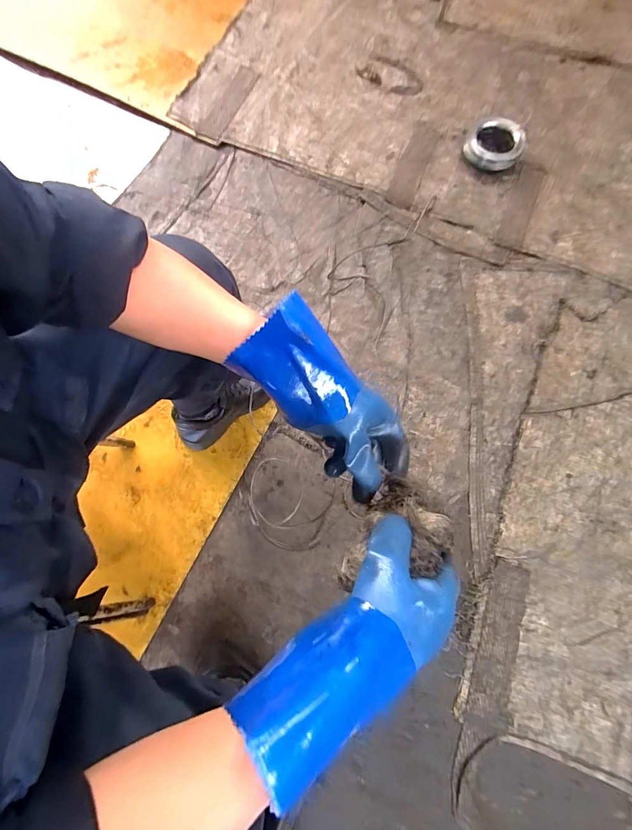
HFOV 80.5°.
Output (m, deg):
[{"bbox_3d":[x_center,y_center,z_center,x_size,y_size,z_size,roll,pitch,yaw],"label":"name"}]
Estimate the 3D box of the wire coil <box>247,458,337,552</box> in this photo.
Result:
[{"bbox_3d":[-0.062,0.188,0.785,0.178,0.024,0.169,0,75,0],"label":"wire coil"}]

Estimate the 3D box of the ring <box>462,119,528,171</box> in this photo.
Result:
[{"bbox_3d":[0.476,-0.721,0.999,0.147,0.054,0.143,0,75,0],"label":"ring"}]

